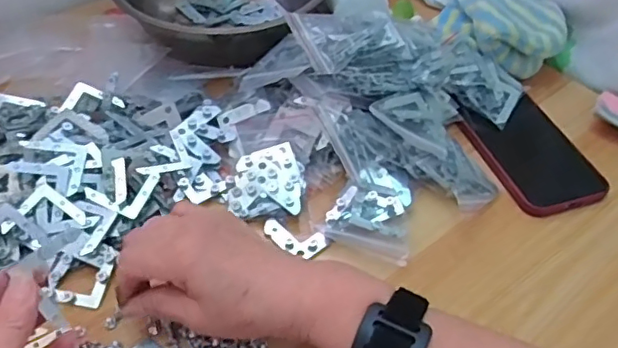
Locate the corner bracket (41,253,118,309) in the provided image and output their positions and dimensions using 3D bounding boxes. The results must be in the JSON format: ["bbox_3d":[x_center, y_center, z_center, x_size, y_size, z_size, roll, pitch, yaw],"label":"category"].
[{"bbox_3d":[-0.153,0.069,0.383,0.036,0.004,0.039,11,67,6],"label":"corner bracket"}]

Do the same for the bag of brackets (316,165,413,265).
[{"bbox_3d":[0.051,0.025,0.422,0.063,0.022,0.073,18,51,18],"label":"bag of brackets"}]

